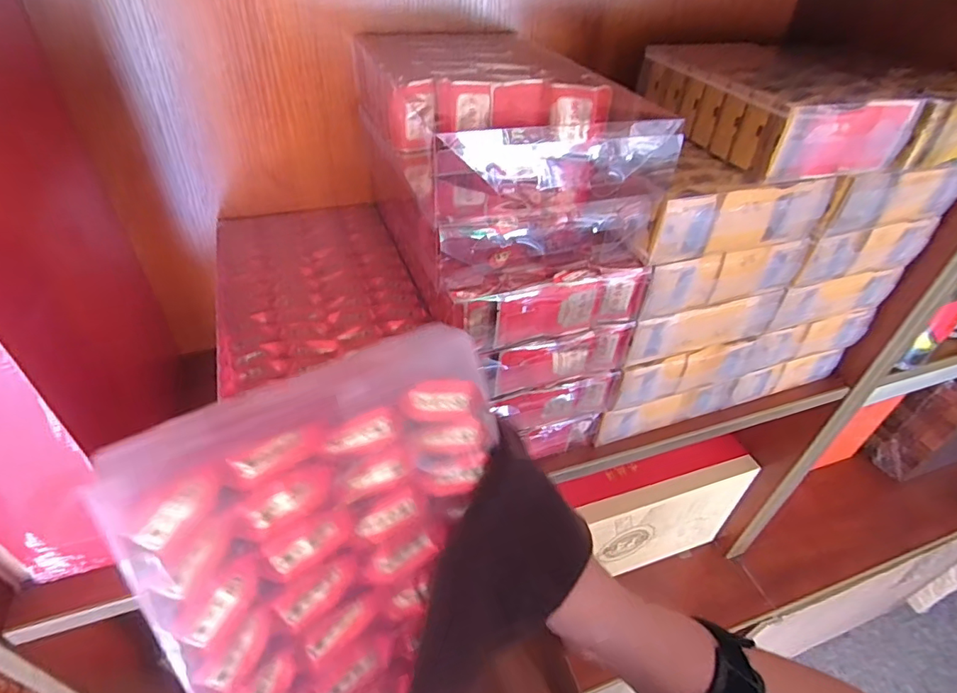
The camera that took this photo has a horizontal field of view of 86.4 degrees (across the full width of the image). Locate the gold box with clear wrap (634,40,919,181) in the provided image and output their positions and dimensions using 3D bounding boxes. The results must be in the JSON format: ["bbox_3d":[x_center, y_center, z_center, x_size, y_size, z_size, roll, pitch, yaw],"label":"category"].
[{"bbox_3d":[0.253,-0.215,0.450,0.137,0.052,0.183,-9,42,-13],"label":"gold box with clear wrap"}]

